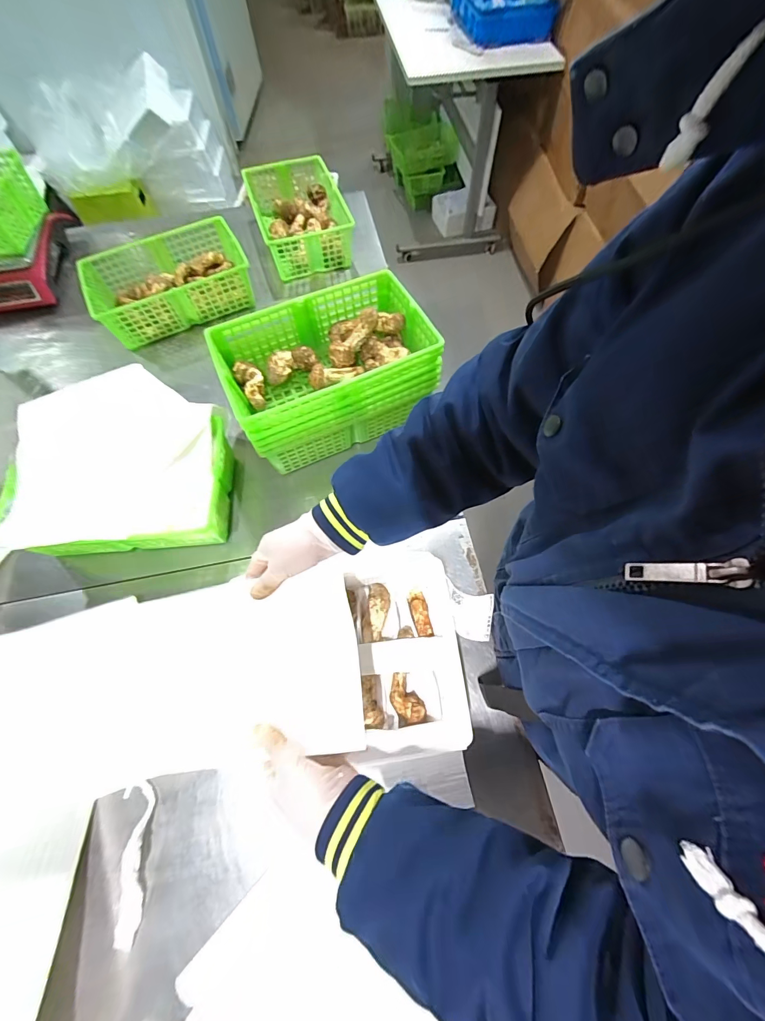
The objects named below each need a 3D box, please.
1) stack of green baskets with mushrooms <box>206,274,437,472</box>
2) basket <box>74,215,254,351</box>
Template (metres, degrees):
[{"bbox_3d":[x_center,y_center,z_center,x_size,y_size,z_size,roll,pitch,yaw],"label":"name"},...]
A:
[{"bbox_3d":[-0.095,-0.239,0.686,0.333,0.177,0.215,-25,66,-10],"label":"stack of green baskets with mushrooms"},{"bbox_3d":[-0.476,-0.511,0.863,0.343,0.113,0.199,-23,65,-9],"label":"basket"}]

